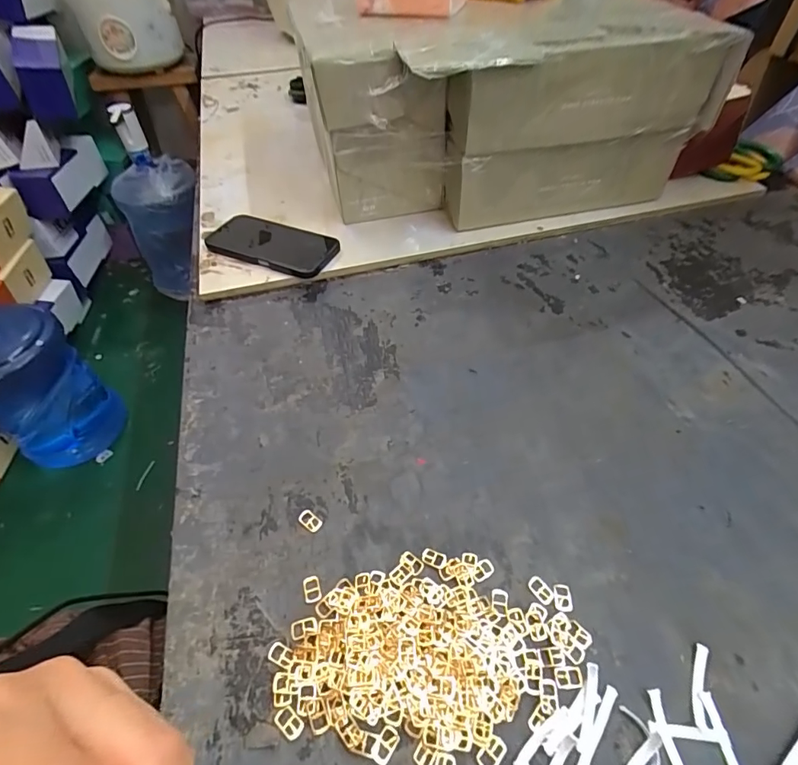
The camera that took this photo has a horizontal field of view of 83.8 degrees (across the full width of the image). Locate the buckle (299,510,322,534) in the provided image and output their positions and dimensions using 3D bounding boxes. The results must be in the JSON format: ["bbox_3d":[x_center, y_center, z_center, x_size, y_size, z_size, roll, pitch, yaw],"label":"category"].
[{"bbox_3d":[-0.072,0.112,0.360,0.019,0.005,0.013,31,58,25],"label":"buckle"}]

